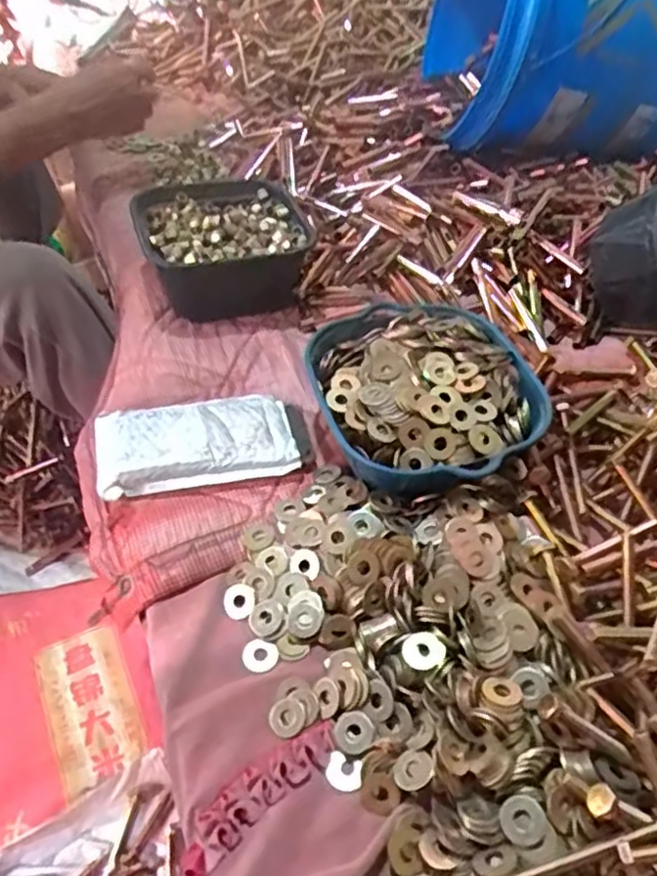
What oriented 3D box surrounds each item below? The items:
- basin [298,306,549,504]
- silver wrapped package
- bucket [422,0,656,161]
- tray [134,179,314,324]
[{"bbox_3d":[0.083,-0.038,0.598,0.185,0.060,0.196,1,48,-1],"label":"basin"},{"bbox_3d":[-0.113,0.000,0.595,0.161,0.024,0.092,-10,49,-11],"label":"silver wrapped package"},{"bbox_3d":[0.292,-0.504,0.859,0.275,0.252,0.277,-1,48,-4],"label":"bucket"},{"bbox_3d":[-0.117,-0.206,0.760,0.161,0.104,0.168,-13,50,-14],"label":"tray"}]

